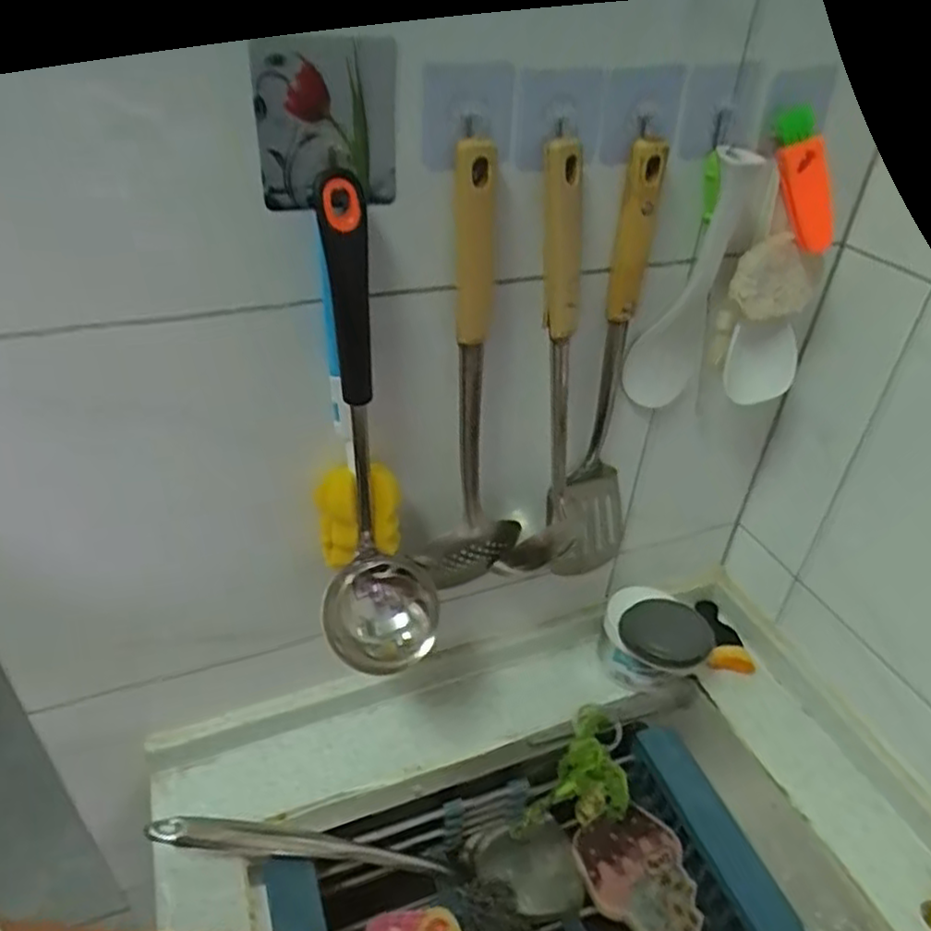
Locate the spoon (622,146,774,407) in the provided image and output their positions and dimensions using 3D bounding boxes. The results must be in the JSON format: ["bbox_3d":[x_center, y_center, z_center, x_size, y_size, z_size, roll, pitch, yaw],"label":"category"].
[{"bbox_3d":[0.172,-0.129,0.527,0.071,0.202,0.023,-9,47,-29],"label":"spoon"}]

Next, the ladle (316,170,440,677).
[{"bbox_3d":[-0.058,-0.007,0.449,0.075,0.308,0.103,-1,37,-5],"label":"ladle"}]

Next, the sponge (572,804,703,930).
[{"bbox_3d":[0.149,0.356,0.607,0.082,0.022,0.111,-7,38,-14],"label":"sponge"}]

